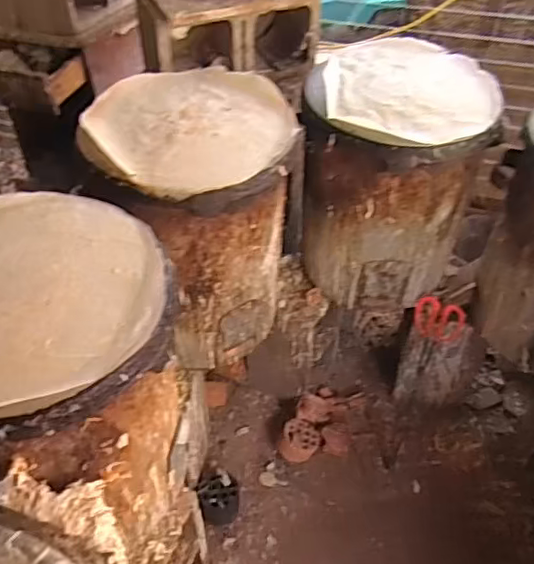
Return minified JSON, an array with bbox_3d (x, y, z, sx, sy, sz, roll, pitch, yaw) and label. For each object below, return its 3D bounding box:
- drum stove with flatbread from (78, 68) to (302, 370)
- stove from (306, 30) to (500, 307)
[{"bbox_3d":[-0.134,-0.119,1.204,0.344,0.480,0.355,0,46,0],"label":"drum stove with flatbread"},{"bbox_3d":[0.269,-0.226,1.336,0.364,0.476,0.387,10,47,10],"label":"stove"}]

